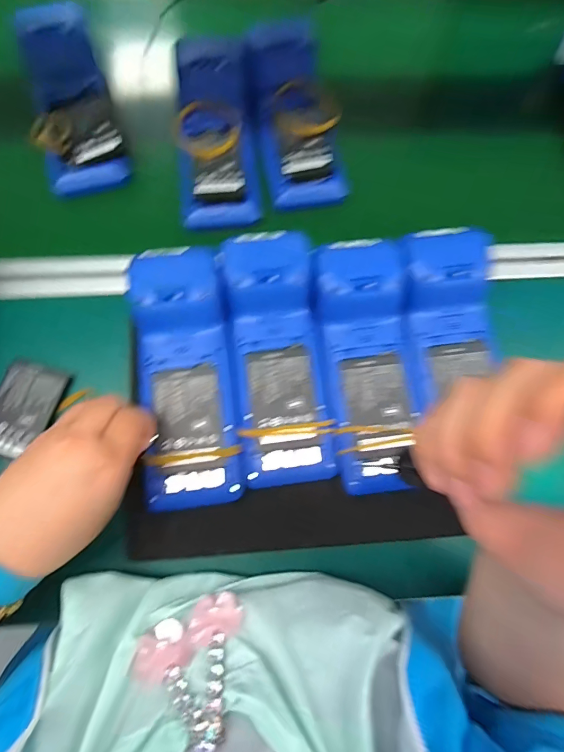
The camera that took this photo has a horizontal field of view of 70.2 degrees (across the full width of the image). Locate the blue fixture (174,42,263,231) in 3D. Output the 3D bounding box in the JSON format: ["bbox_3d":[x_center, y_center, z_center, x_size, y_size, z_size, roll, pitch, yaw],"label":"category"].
[{"bbox_3d":[-0.073,-0.264,0.435,0.081,0.038,0.212,-6,75,-2],"label":"blue fixture"}]

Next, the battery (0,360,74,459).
[{"bbox_3d":[-0.234,0.030,0.367,0.059,0.011,0.083,10,75,2],"label":"battery"}]

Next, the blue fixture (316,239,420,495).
[{"bbox_3d":[0.078,-0.013,0.353,0.077,0.036,0.215,-4,75,-2],"label":"blue fixture"}]

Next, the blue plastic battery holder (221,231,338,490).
[{"bbox_3d":[-0.004,-0.020,0.347,0.076,0.032,0.219,-6,75,-2],"label":"blue plastic battery holder"}]

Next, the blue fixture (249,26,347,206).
[{"bbox_3d":[0.014,-0.295,0.447,0.088,0.041,0.225,-9,76,-3],"label":"blue fixture"}]

